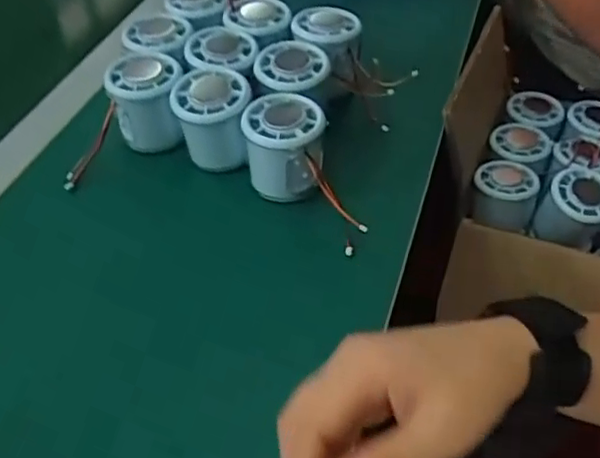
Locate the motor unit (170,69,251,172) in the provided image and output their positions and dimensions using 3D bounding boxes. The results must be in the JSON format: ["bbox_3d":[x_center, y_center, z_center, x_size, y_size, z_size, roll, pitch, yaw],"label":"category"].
[{"bbox_3d":[-0.064,-0.078,0.478,0.057,0.068,0.055,-6,46,-3],"label":"motor unit"}]

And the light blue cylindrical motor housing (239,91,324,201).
[{"bbox_3d":[-0.010,-0.059,0.452,0.055,0.053,0.058,-6,46,-3],"label":"light blue cylindrical motor housing"}]

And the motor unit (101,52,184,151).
[{"bbox_3d":[-0.119,-0.098,0.501,0.052,0.065,0.060,-7,46,-4],"label":"motor unit"}]

